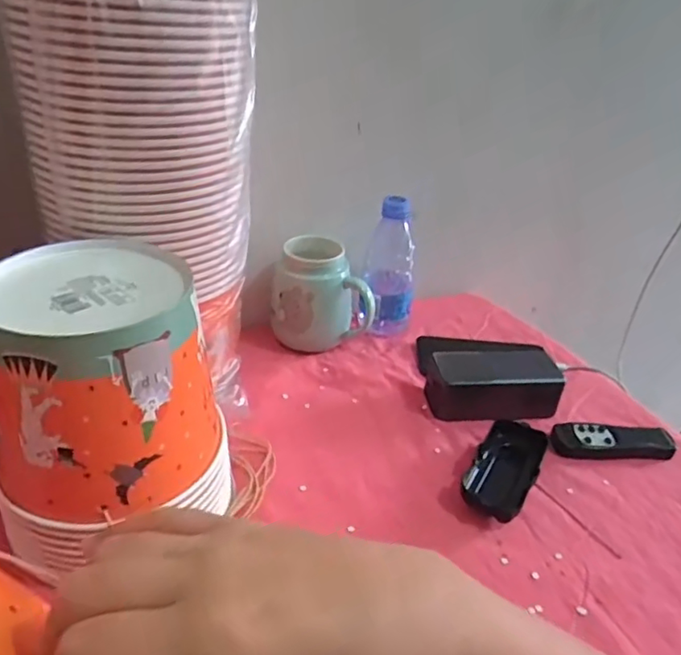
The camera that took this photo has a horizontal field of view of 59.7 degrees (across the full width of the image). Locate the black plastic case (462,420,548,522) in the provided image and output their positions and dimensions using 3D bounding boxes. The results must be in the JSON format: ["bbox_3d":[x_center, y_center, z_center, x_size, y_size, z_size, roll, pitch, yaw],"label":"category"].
[{"bbox_3d":[0.143,0.125,0.521,0.053,0.029,0.106,22,35,24],"label":"black plastic case"}]

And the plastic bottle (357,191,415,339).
[{"bbox_3d":[0.057,-0.071,0.694,0.062,0.154,0.053,8,32,2],"label":"plastic bottle"}]

